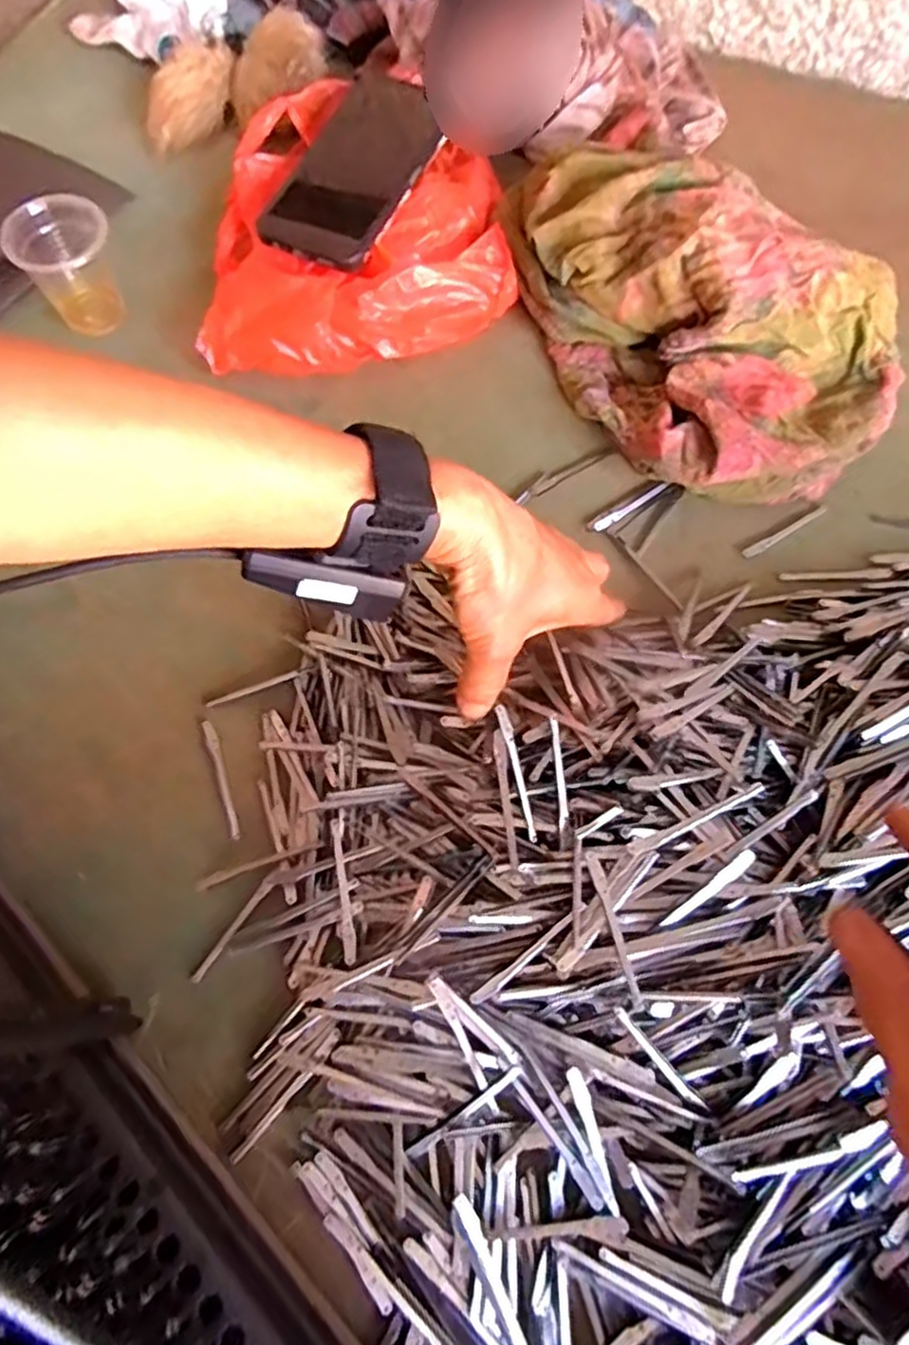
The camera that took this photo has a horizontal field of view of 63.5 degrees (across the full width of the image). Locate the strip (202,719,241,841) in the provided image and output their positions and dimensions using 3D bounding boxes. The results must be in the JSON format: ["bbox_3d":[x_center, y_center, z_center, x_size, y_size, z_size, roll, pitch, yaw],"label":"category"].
[{"bbox_3d":[-0.124,0.056,0.392,0.006,0.004,0.067,-20,69,-9],"label":"strip"}]

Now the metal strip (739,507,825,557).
[{"bbox_3d":[0.207,-0.088,0.457,0.067,0.004,0.007,-28,70,-12],"label":"metal strip"}]

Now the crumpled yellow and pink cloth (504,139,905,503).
[{"bbox_3d":[0.171,-0.244,0.481,0.204,0.078,0.277,-19,69,-9],"label":"crumpled yellow and pink cloth"}]

